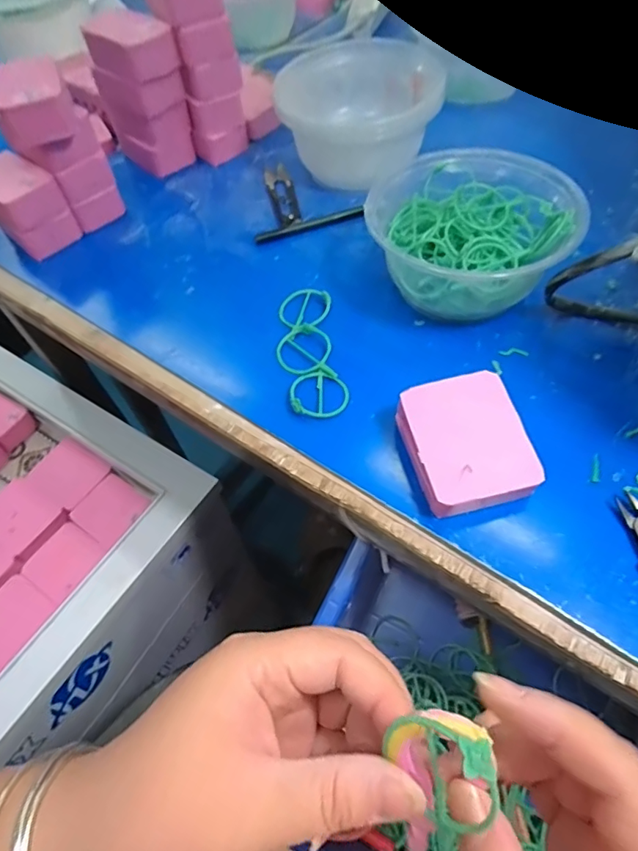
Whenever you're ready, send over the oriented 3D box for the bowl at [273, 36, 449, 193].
[{"bbox_3d":[0.039,-0.264,0.438,0.119,0.083,0.116,-2,56,3],"label":"bowl"}]

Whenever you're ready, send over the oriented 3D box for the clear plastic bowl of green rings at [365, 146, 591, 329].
[{"bbox_3d":[0.102,-0.135,0.348,0.118,0.050,0.116,-2,56,3],"label":"clear plastic bowl of green rings"}]

